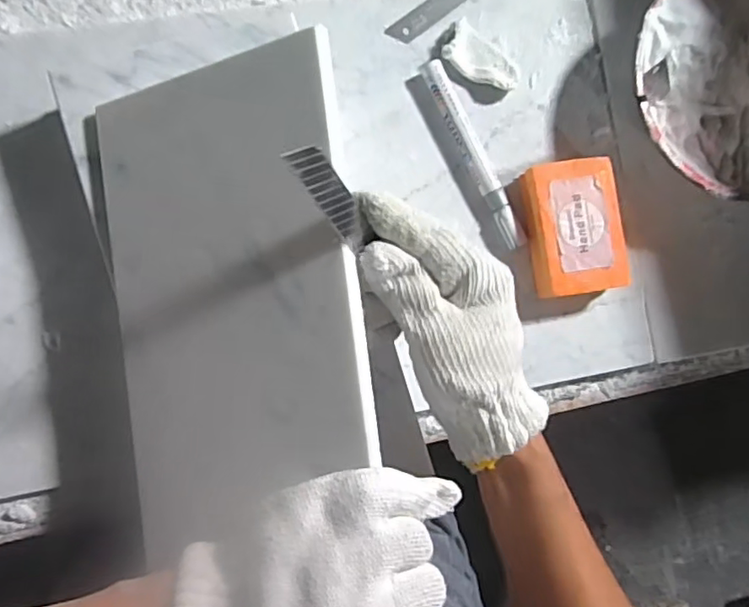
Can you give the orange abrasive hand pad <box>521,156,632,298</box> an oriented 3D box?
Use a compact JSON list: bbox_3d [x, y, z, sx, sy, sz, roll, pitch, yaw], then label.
[{"bbox_3d":[0.140,-0.053,0.428,0.067,0.032,0.092,-6,87,-6],"label":"orange abrasive hand pad"}]

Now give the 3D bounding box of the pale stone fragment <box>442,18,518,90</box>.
[{"bbox_3d":[0.079,-0.177,0.435,0.058,0.015,0.034,33,84,-3],"label":"pale stone fragment"}]

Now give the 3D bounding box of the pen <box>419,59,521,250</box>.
[{"bbox_3d":[0.072,-0.108,0.427,0.020,0.016,0.144,-27,89,-7],"label":"pen"}]

